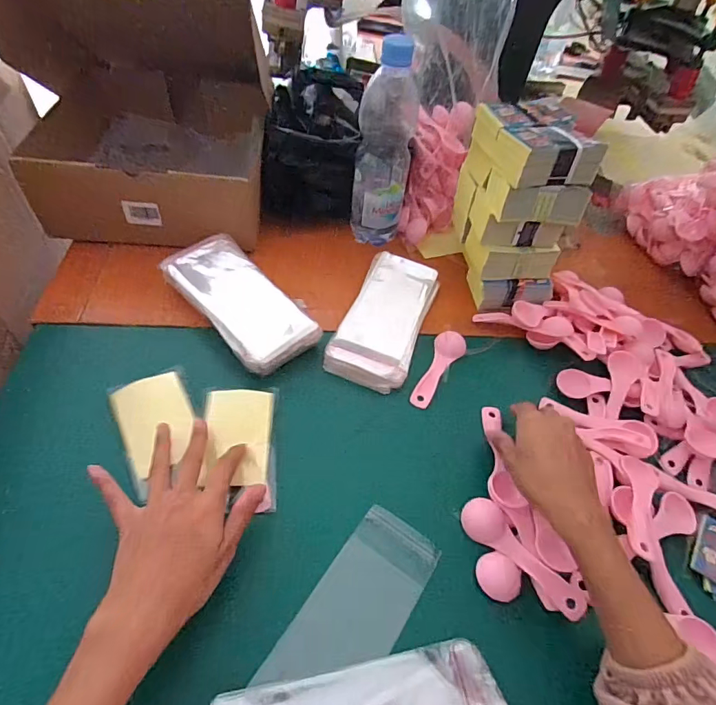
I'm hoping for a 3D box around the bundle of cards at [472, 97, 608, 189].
[{"bbox_3d":[0.194,-0.235,0.494,0.097,0.052,0.138,1,52,-9],"label":"bundle of cards"}]

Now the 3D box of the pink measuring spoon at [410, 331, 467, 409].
[{"bbox_3d":[0.091,0.017,0.491,0.035,0.012,0.104,23,52,9],"label":"pink measuring spoon"}]

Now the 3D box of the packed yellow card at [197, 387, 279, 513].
[{"bbox_3d":[-0.107,0.084,0.403,0.065,0.006,0.116,2,55,-11],"label":"packed yellow card"}]

